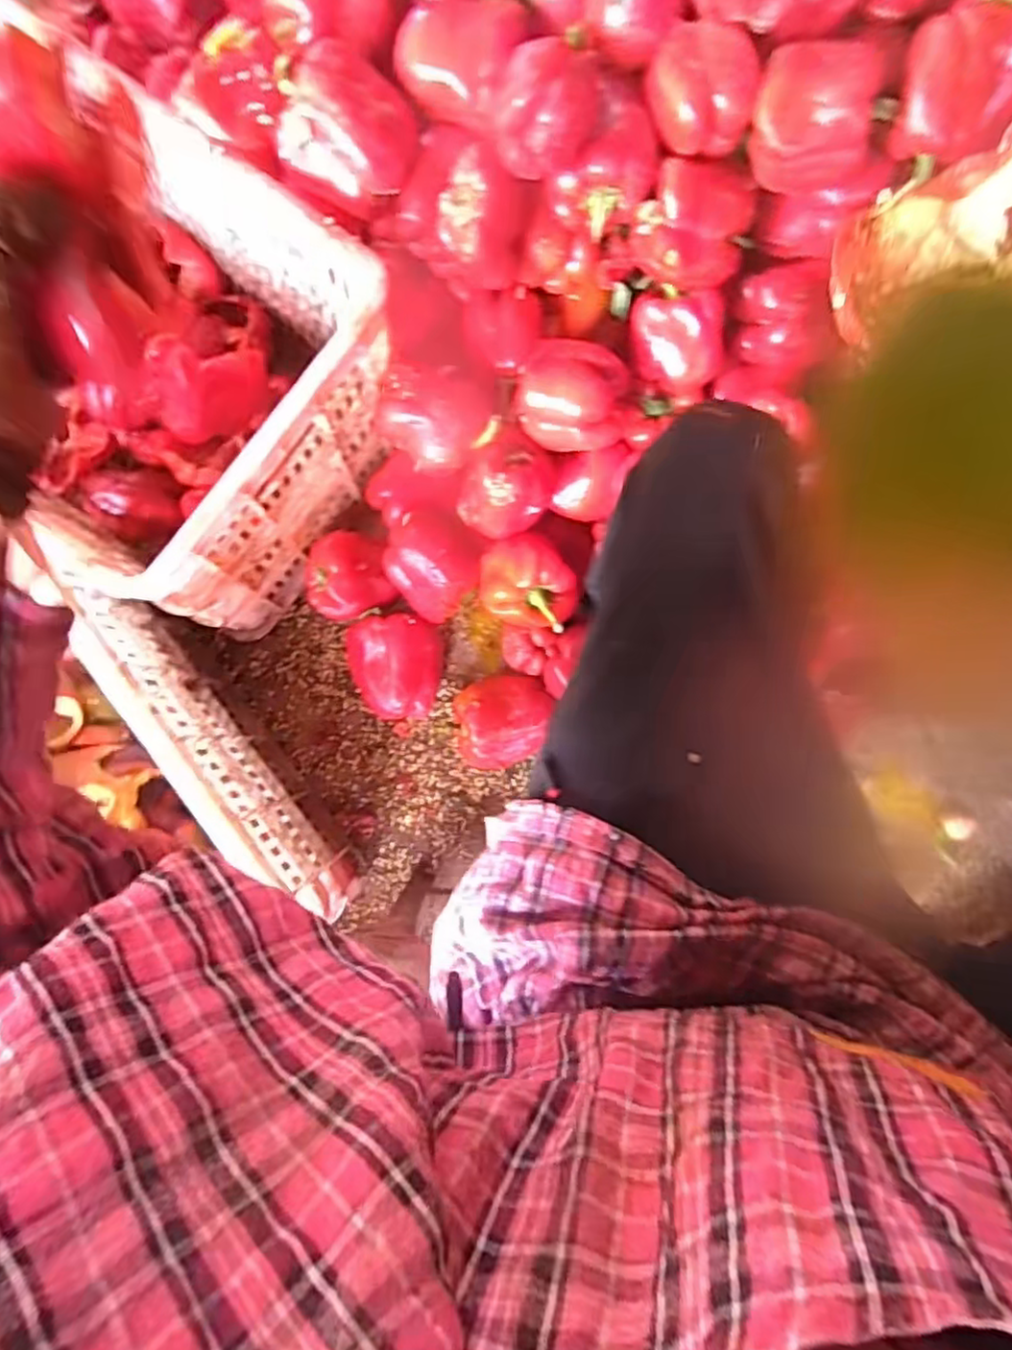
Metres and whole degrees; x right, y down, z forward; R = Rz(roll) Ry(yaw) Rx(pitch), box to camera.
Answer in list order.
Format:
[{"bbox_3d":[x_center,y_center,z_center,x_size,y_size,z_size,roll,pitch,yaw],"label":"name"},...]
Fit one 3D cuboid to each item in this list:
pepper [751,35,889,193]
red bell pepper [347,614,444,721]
[{"bbox_3d":[0.241,-0.444,0.536,0.085,0.069,0.078,3,86,-3],"label":"pepper"},{"bbox_3d":[-0.134,-0.008,0.799,0.110,0.077,0.114,6,86,-2],"label":"red bell pepper"}]

